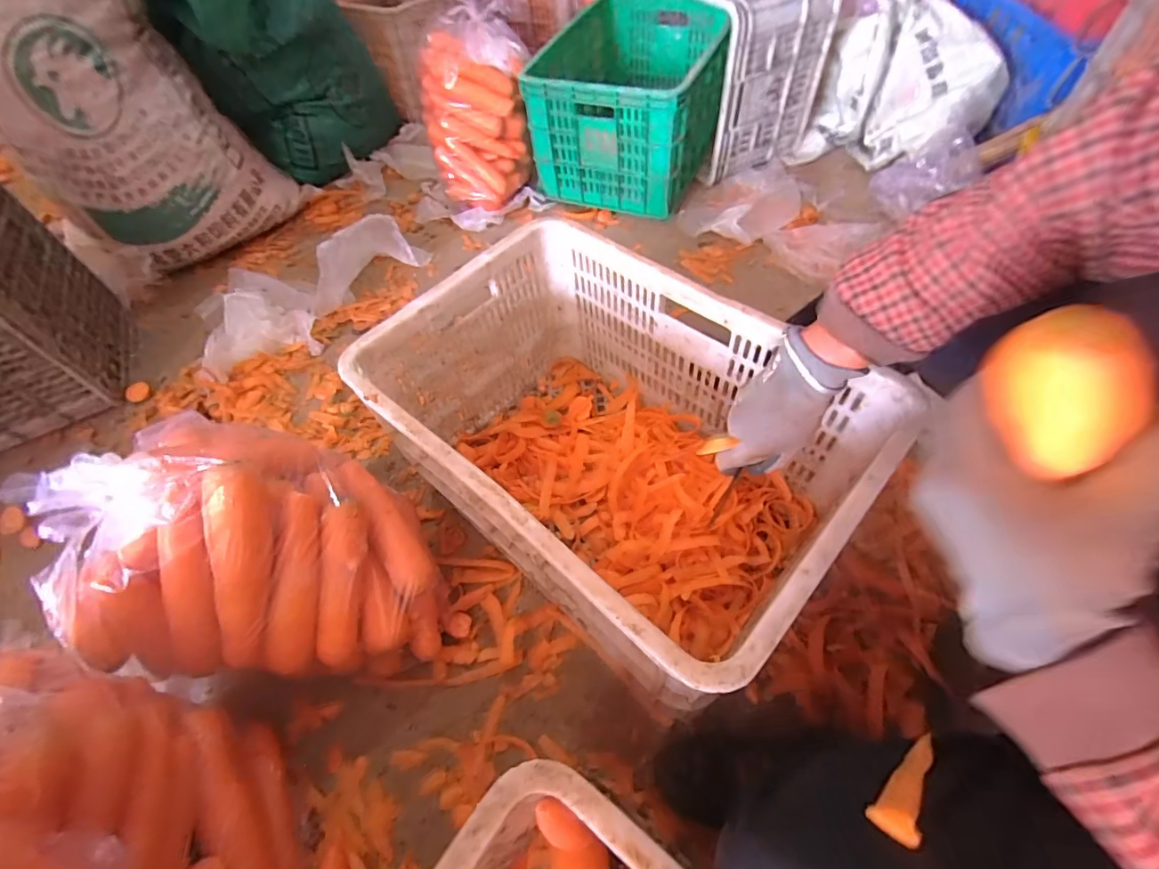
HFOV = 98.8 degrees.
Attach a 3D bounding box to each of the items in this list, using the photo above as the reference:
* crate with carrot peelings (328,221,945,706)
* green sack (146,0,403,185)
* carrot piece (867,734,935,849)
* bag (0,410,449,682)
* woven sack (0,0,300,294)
[{"bbox_3d":[0.034,0.019,0.623,0.514,0.280,0.347,36,65,25],"label":"crate with carrot peelings"},{"bbox_3d":[-0.686,-0.910,1.138,0.398,0.493,0.350,-24,57,-12],"label":"green sack"},{"bbox_3d":[0.152,0.158,0.228,0.075,0.011,0.014,-6,45,-45],"label":"carrot piece"},{"bbox_3d":[-0.350,0.127,0.552,0.335,0.250,0.236,3,55,6],"label":"bag"},{"bbox_3d":[-0.888,-0.703,0.861,0.402,0.741,0.228,-39,61,-21],"label":"woven sack"}]

